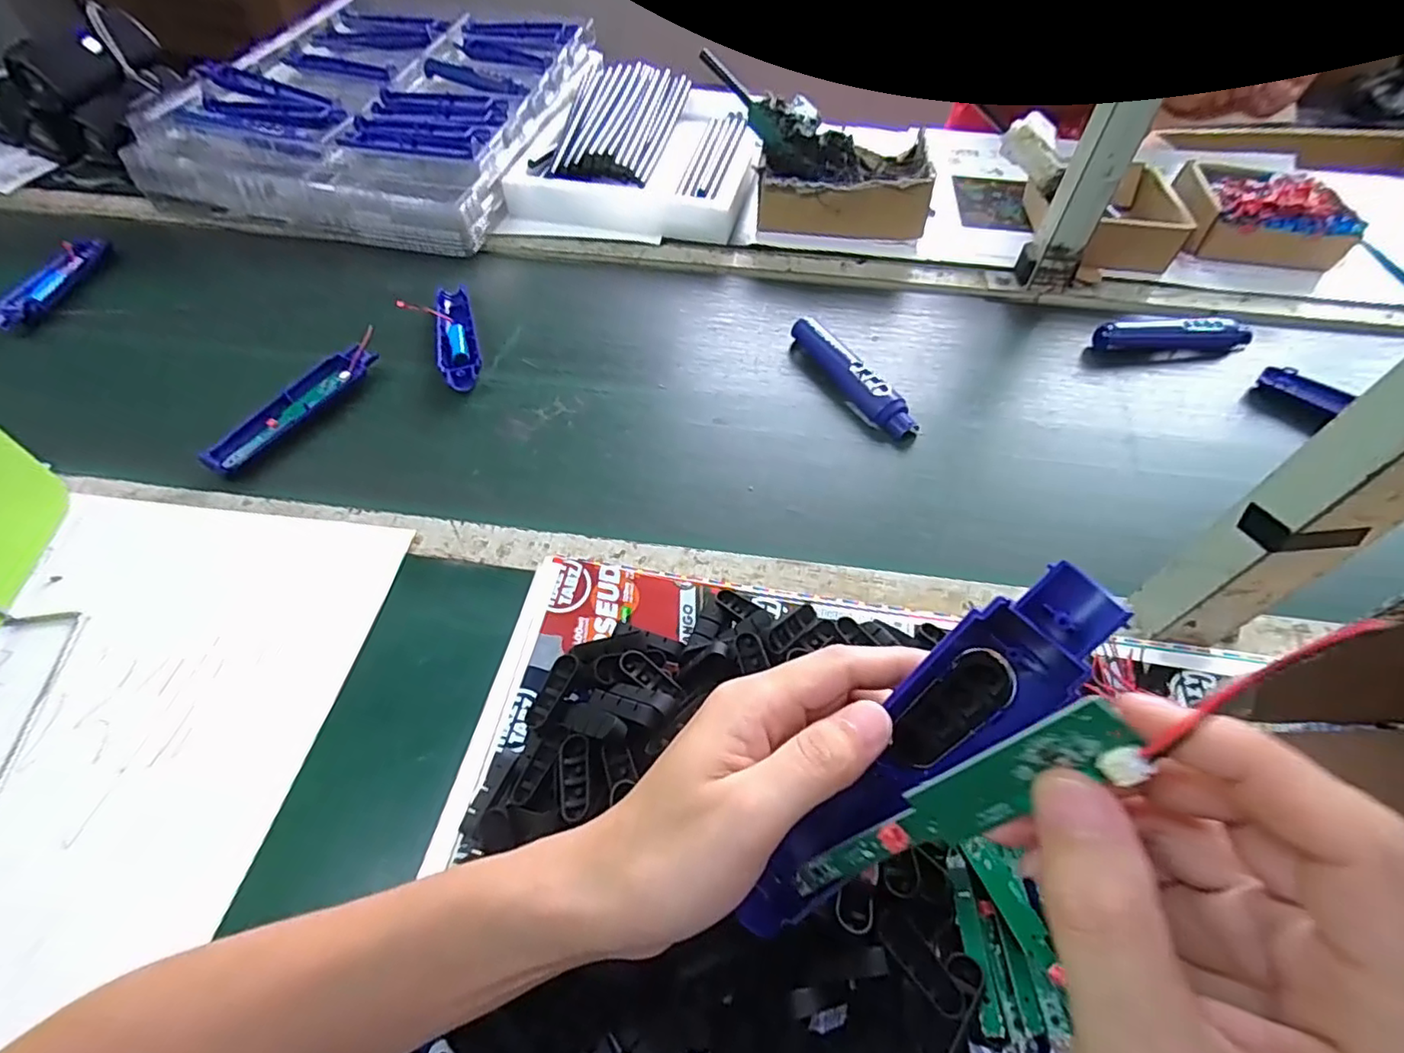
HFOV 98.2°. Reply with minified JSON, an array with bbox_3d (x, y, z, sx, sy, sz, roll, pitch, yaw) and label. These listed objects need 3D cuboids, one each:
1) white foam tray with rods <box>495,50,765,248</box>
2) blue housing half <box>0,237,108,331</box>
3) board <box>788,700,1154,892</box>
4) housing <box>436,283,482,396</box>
[{"bbox_3d":[-0.072,-0.529,0.857,0.301,0.094,0.391,8,53,4],"label":"white foam tray with rods"},{"bbox_3d":[-0.696,-0.268,0.653,0.016,0.022,0.179,-1,50,-3],"label":"blue housing half"},{"bbox_3d":[0.068,0.089,0.181,0.019,0.131,0.008,44,38,9],"label":"board"},{"bbox_3d":[-0.251,-0.192,0.624,0.039,0.021,0.156,-14,52,-13],"label":"housing"}]

